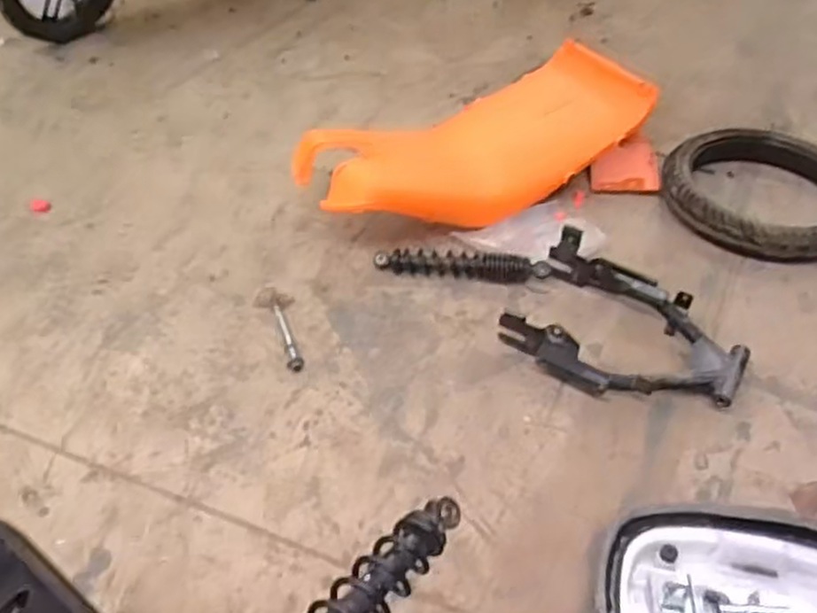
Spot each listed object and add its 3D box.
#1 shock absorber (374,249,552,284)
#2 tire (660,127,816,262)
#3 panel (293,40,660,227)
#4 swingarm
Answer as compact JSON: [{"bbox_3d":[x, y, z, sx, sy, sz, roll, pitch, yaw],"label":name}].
[{"bbox_3d":[0.091,-0.071,1.214,0.298,0.044,0.040,7,46,5],"label":"shock absorber"},{"bbox_3d":[0.676,-0.217,1.355,0.327,0.086,0.366,-34,56,-30],"label":"tire"},{"bbox_3d":[0.136,-0.320,1.326,0.651,0.149,0.272,-21,50,-21],"label":"panel"},{"bbox_3d":[0.332,0.039,1.079,0.335,0.085,0.238,26,50,22],"label":"swingarm"}]

